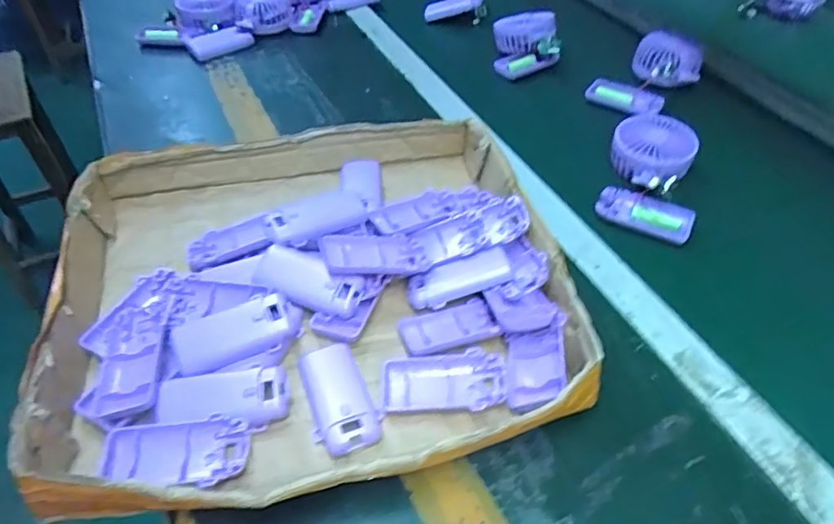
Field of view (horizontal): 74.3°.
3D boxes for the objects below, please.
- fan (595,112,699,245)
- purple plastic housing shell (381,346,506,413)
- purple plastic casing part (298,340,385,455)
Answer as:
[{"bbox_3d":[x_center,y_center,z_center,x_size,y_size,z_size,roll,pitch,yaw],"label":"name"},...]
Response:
[{"bbox_3d":[0.254,-0.099,0.594,0.092,0.049,0.149,16,49,13],"label":"fan"},{"bbox_3d":[0.020,0.094,0.424,0.092,0.022,0.049,0,47,-1],"label":"purple plastic housing shell"},{"bbox_3d":[-0.060,0.101,0.418,0.048,0.018,0.091,-19,51,-18],"label":"purple plastic casing part"}]

